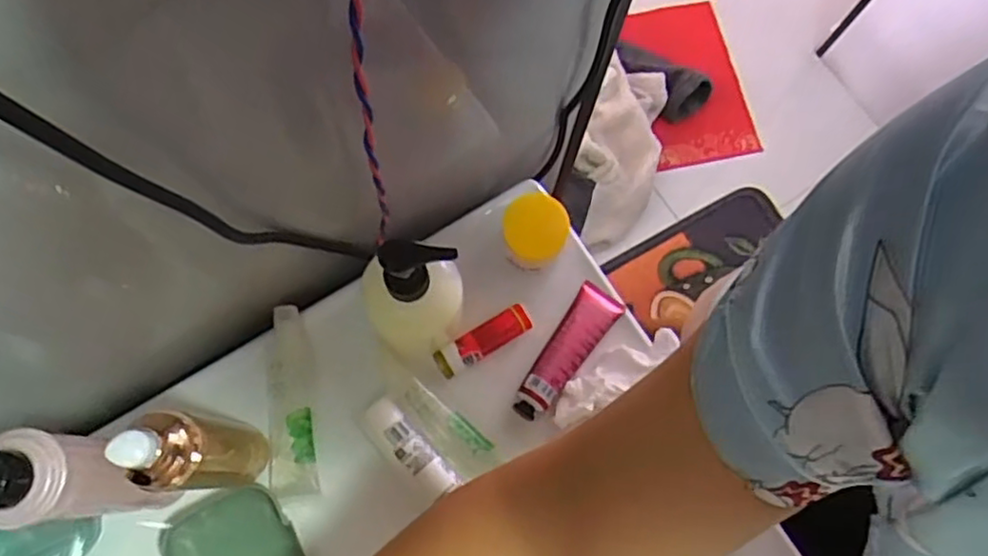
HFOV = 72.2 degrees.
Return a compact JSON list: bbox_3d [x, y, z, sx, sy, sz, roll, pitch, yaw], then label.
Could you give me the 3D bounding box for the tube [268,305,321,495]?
[{"bbox_3d":[-0.143,0.083,0.472,0.033,0.018,0.129,-8,76,-4],"label":"tube"}]

